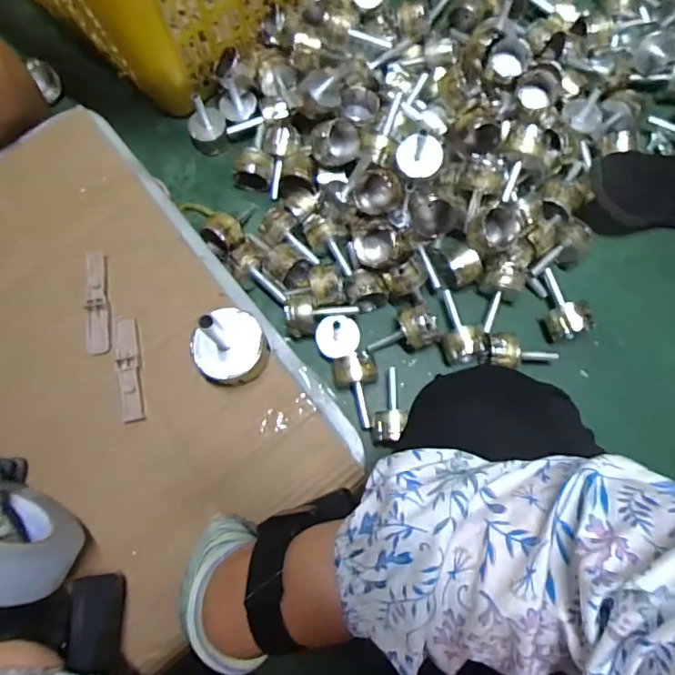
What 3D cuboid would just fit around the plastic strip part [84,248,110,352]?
[{"bbox_3d":[-0.231,-0.035,0.485,0.018,0.017,0.097,-6,76,0],"label":"plastic strip part"}]

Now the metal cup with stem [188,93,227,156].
[{"bbox_3d":[-0.220,-0.355,0.839,0.063,0.093,0.056,-21,77,-3],"label":"metal cup with stem"}]

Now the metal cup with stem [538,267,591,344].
[{"bbox_3d":[0.328,-0.051,0.754,0.050,0.058,0.105,-17,76,-3],"label":"metal cup with stem"}]

